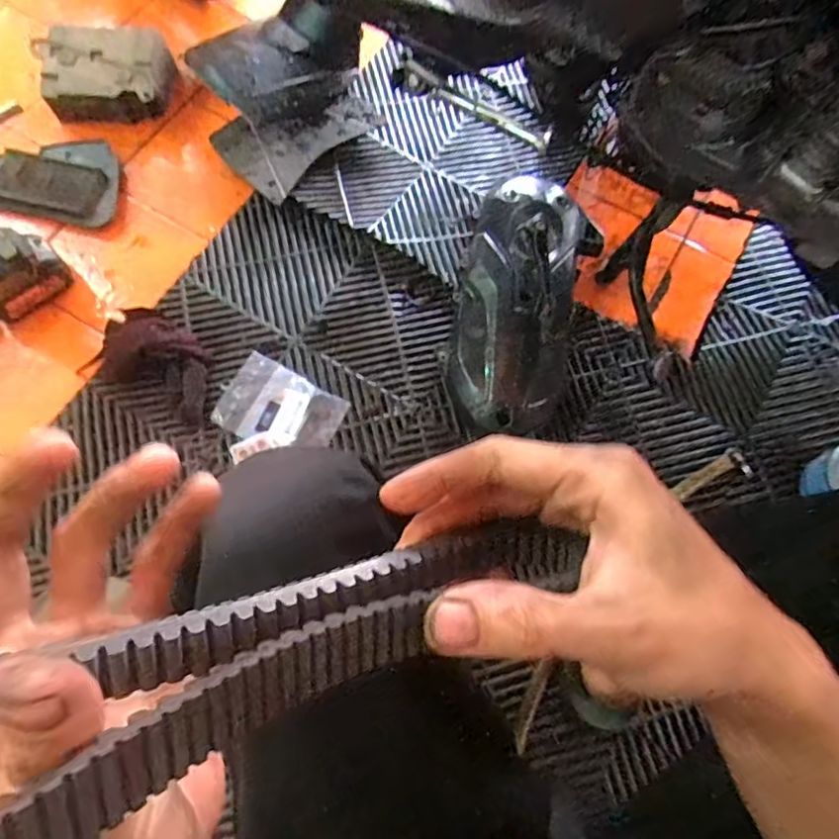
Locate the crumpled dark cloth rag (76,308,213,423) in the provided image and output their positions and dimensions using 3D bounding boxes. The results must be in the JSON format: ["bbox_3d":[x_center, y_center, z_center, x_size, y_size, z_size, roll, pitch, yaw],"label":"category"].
[{"bbox_3d":[-0.349,-0.082,0.782,0.178,0.039,0.115,25,72,7],"label":"crumpled dark cloth rag"}]

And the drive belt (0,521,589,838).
[{"bbox_3d":[-0.078,0.080,0.161,0.333,0.066,0.071,-11,69,-33],"label":"drive belt"}]

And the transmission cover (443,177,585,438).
[{"bbox_3d":[0.134,-0.171,0.801,0.164,0.094,0.406,11,71,2],"label":"transmission cover"}]

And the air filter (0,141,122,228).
[{"bbox_3d":[-0.556,-0.361,0.878,0.205,0.042,0.151,2,71,-1],"label":"air filter"}]

